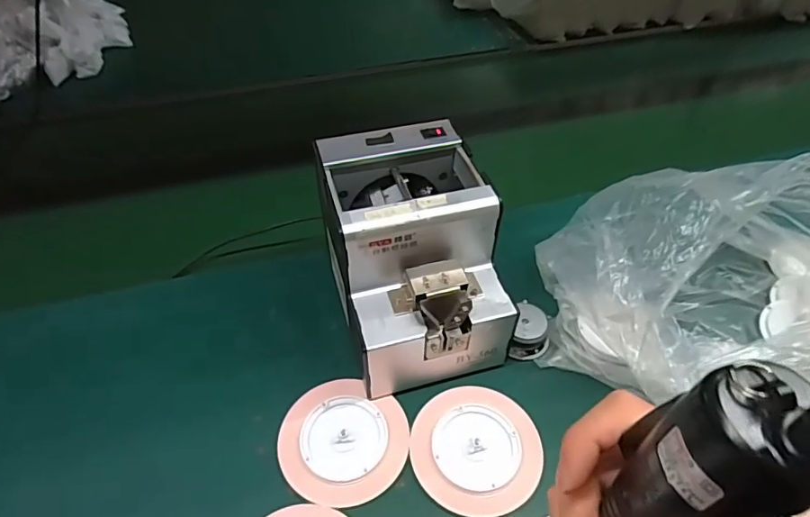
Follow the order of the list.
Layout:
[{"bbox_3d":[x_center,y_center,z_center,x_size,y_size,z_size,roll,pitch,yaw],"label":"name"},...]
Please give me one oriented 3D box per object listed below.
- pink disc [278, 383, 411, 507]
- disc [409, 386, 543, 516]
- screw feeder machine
[{"bbox_3d":[-0.049,0.142,0.403,0.101,0.004,0.095,0,46,0],"label":"pink disc"},{"bbox_3d":[0.055,0.147,0.401,0.097,0.005,0.098,0,46,0],"label":"disc"},{"bbox_3d":[0.007,0.000,0.441,0.124,0.143,0.173,-11,49,-11],"label":"screw feeder machine"}]

